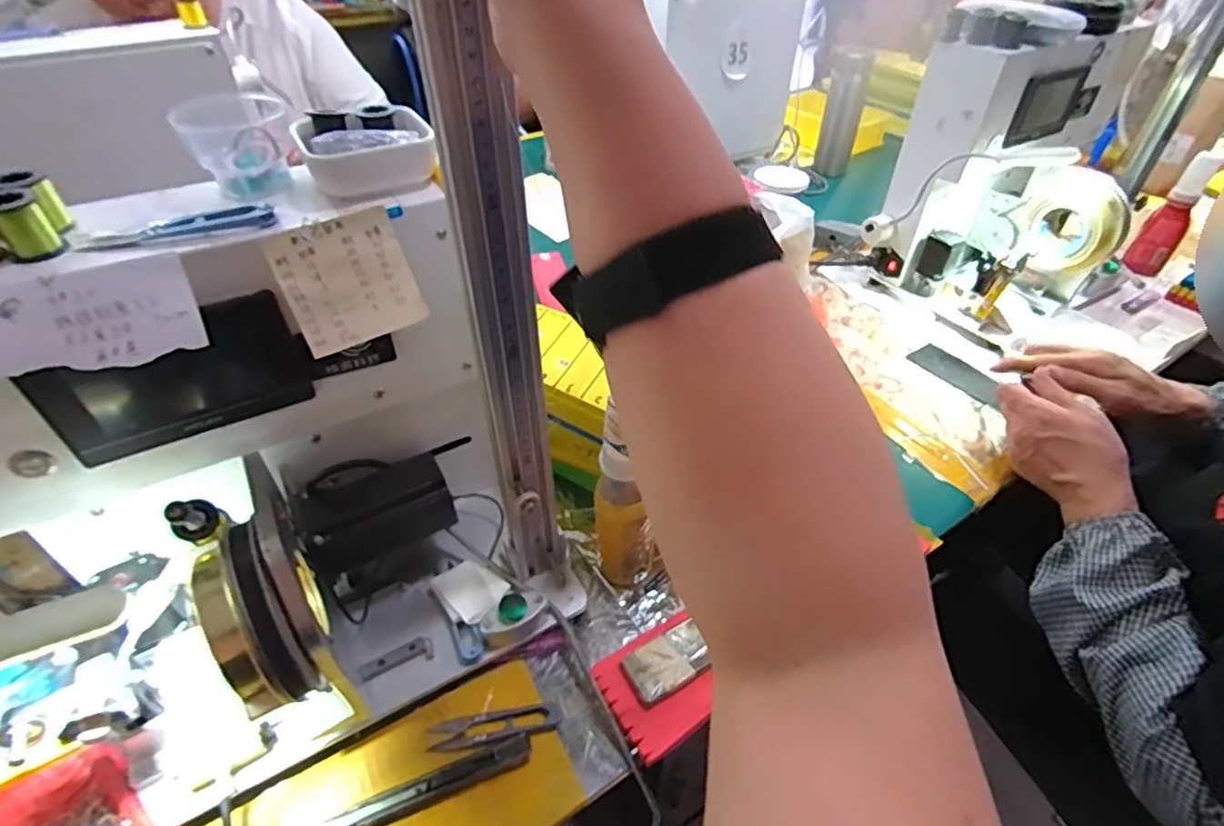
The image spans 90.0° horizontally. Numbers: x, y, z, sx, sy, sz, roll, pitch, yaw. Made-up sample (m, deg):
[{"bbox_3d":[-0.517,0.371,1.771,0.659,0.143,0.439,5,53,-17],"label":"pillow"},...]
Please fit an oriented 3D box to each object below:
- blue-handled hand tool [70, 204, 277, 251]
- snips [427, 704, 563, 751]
[{"bbox_3d":[-0.256,-0.109,0.361,0.104,0.010,0.015,-13,45,-13],"label":"blue-handled hand tool"},{"bbox_3d":[-0.090,0.243,0.474,0.099,0.012,0.025,-4,43,-4],"label":"snips"}]

